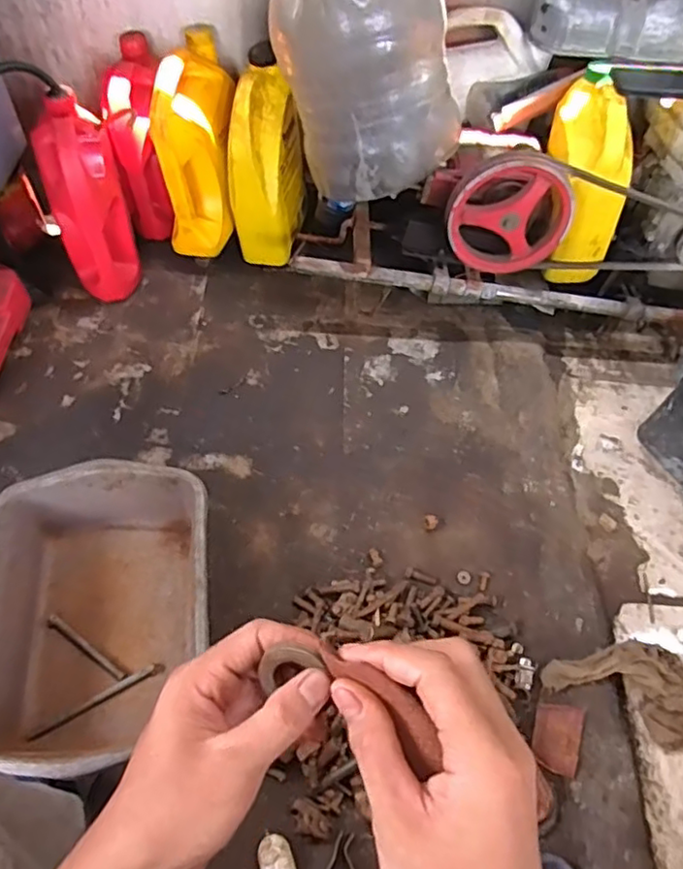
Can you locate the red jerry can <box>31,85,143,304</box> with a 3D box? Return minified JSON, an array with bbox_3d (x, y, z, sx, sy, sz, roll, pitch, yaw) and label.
[{"bbox_3d":[-0.428,-0.387,1.041,0.117,0.297,0.166,-11,59,-12],"label":"red jerry can"}]

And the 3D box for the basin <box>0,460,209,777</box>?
[{"bbox_3d":[-0.300,0.226,0.774,0.265,0.153,0.344,-5,58,-8],"label":"basin"}]

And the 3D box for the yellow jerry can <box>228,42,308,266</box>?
[{"bbox_3d":[-0.127,-0.471,1.093,0.107,0.312,0.172,12,57,3],"label":"yellow jerry can"}]

